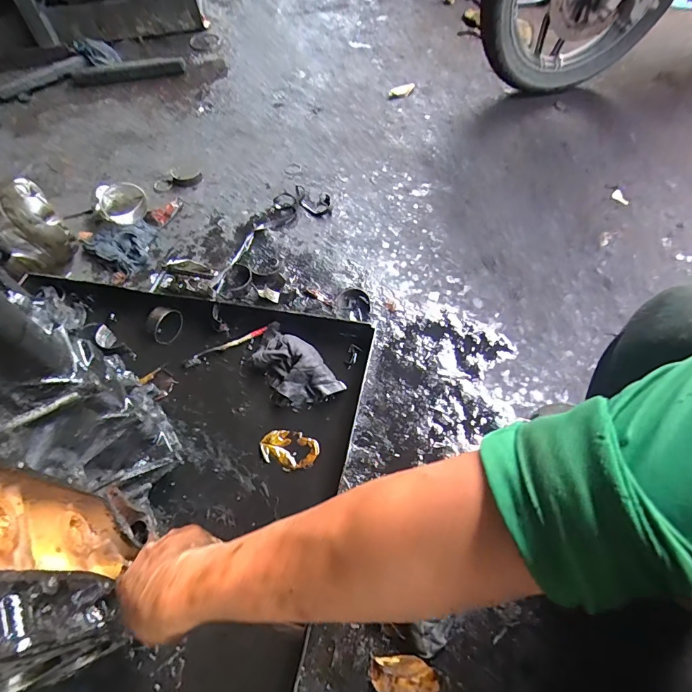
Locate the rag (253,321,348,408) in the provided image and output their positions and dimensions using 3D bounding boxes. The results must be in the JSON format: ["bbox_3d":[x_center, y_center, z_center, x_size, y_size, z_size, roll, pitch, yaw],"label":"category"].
[{"bbox_3d":[-0.092,0.032,0.678,0.088,0.053,0.174,-39,65,-18],"label":"rag"}]

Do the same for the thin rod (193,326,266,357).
[{"bbox_3d":[-0.205,-0.006,0.717,0.133,0.008,0.014,-23,61,-10],"label":"thin rod"}]

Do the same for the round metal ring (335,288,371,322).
[{"bbox_3d":[0.014,-0.079,0.758,0.069,0.016,0.063,-1,60,2],"label":"round metal ring"}]

